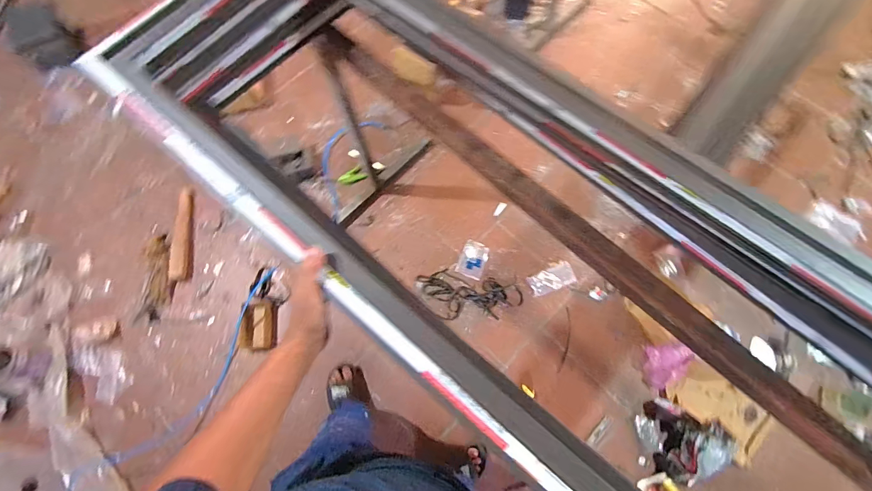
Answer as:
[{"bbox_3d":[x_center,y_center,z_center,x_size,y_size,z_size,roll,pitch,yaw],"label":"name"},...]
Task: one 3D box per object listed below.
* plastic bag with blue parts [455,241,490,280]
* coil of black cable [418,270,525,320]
[{"bbox_3d":[0.150,0.056,1.514,0.103,0.016,0.151,21,73,10],"label":"plastic bag with blue parts"},{"bbox_3d":[0.127,0.205,1.472,0.405,0.027,0.177,9,72,6],"label":"coil of black cable"}]

